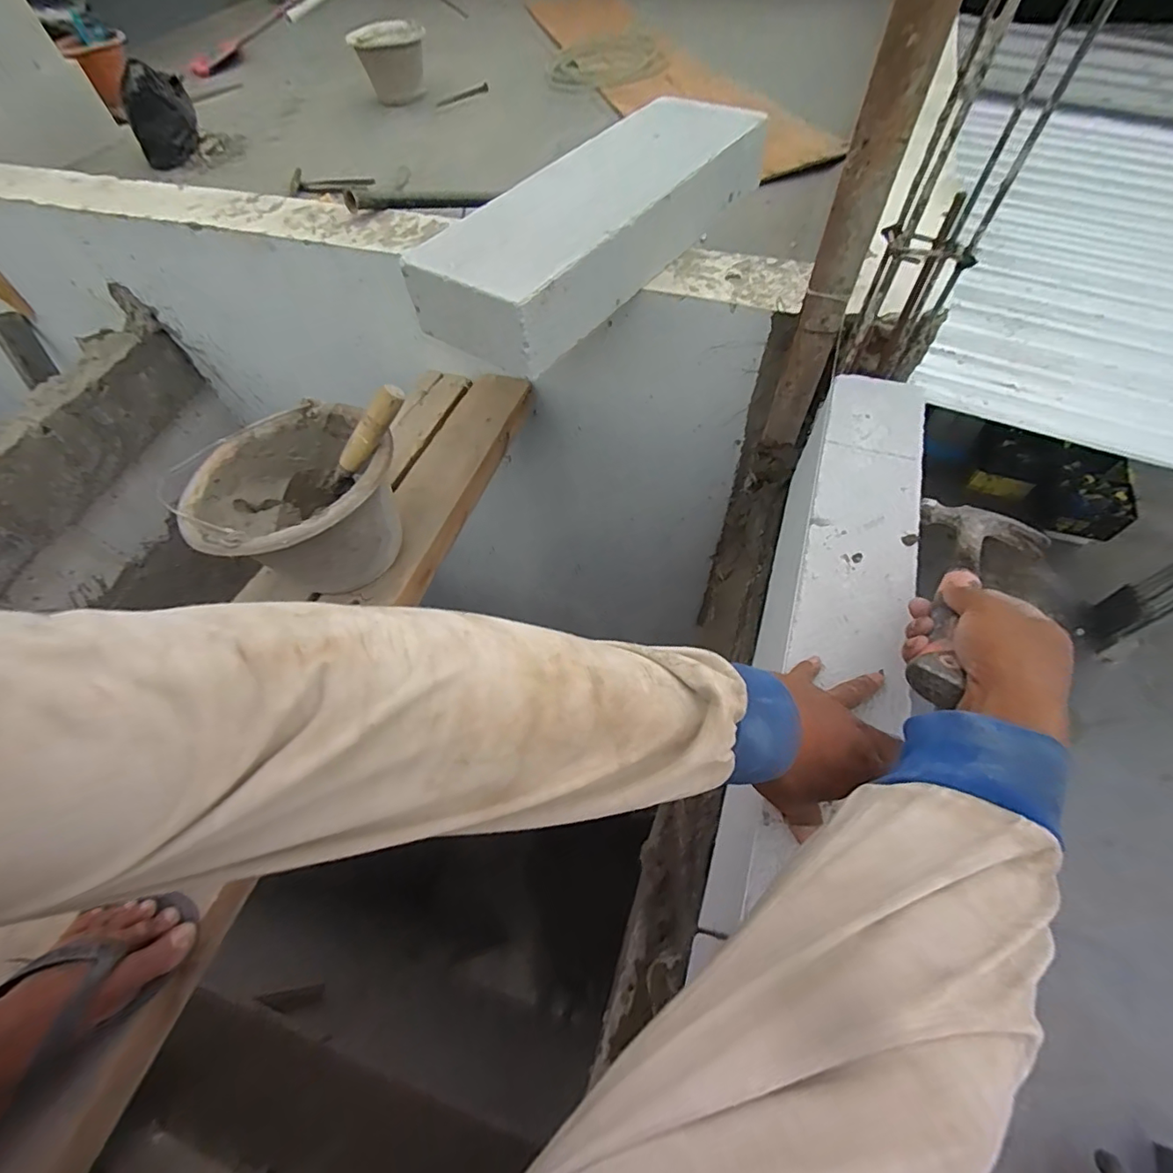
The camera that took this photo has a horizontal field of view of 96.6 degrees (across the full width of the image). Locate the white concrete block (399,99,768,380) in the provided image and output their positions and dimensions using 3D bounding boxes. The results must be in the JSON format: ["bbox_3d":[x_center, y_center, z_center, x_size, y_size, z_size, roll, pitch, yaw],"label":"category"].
[{"bbox_3d":[0.023,-0.511,0.733,0.192,0.106,0.555,33,66,22],"label":"white concrete block"}]

